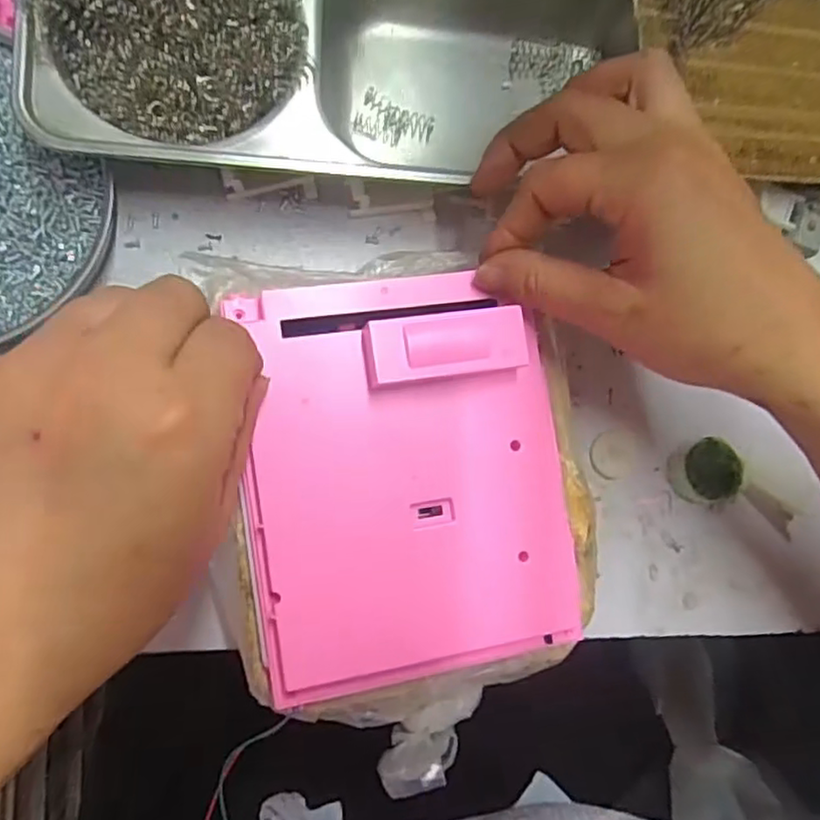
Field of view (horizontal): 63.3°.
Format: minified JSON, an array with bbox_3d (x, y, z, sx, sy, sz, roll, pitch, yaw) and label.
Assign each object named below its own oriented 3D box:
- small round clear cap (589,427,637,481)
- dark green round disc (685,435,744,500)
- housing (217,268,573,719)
[{"bbox_3d":[0.105,0.023,0.338,0.025,0.004,0.024,0,88,-11],"label":"small round clear cap"},{"bbox_3d":[0.152,0.030,0.339,0.029,0.017,0.030,0,88,-11],"label":"dark green round disc"},{"bbox_3d":[0.001,0.026,0.257,0.125,0.021,0.155,-9,90,-10],"label":"housing"}]

